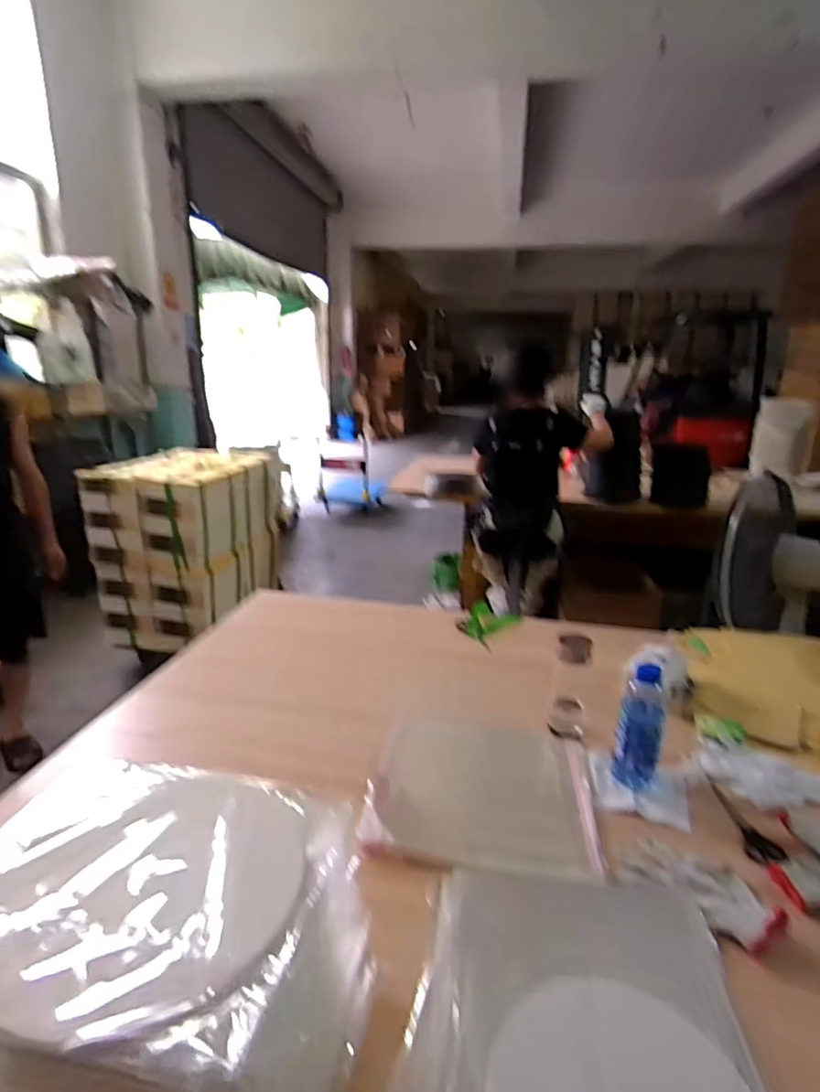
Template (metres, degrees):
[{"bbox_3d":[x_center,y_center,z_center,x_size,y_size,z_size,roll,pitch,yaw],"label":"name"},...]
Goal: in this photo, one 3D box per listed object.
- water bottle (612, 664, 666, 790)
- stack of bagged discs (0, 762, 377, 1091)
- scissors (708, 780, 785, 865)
[{"bbox_3d":[0.368,0.293,0.904,0.066,0.207,0.053,10,20,26],"label":"water bottle"},{"bbox_3d":[-0.222,0.376,0.515,0.330,0.238,0.263,5,18,10],"label":"stack of bagged discs"},{"bbox_3d":[0.509,0.415,0.856,0.052,0.013,0.160,3,18,5],"label":"scissors"}]

